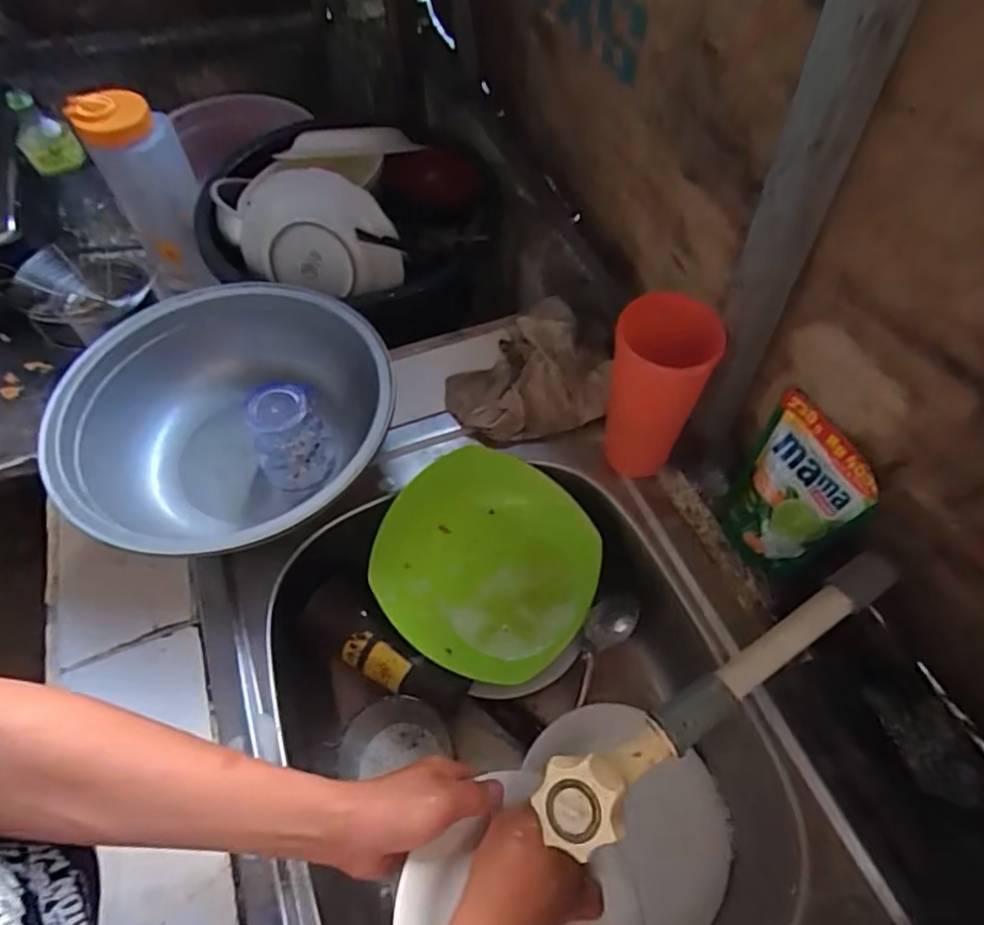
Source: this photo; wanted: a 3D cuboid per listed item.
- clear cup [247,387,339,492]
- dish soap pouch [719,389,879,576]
[{"bbox_3d":[-0.199,-0.025,0.578,0.069,0.095,0.066,0,58,0],"label":"clear cup"},{"bbox_3d":[0.255,0.029,0.522,0.043,0.155,0.108,-23,61,-14],"label":"dish soap pouch"}]

